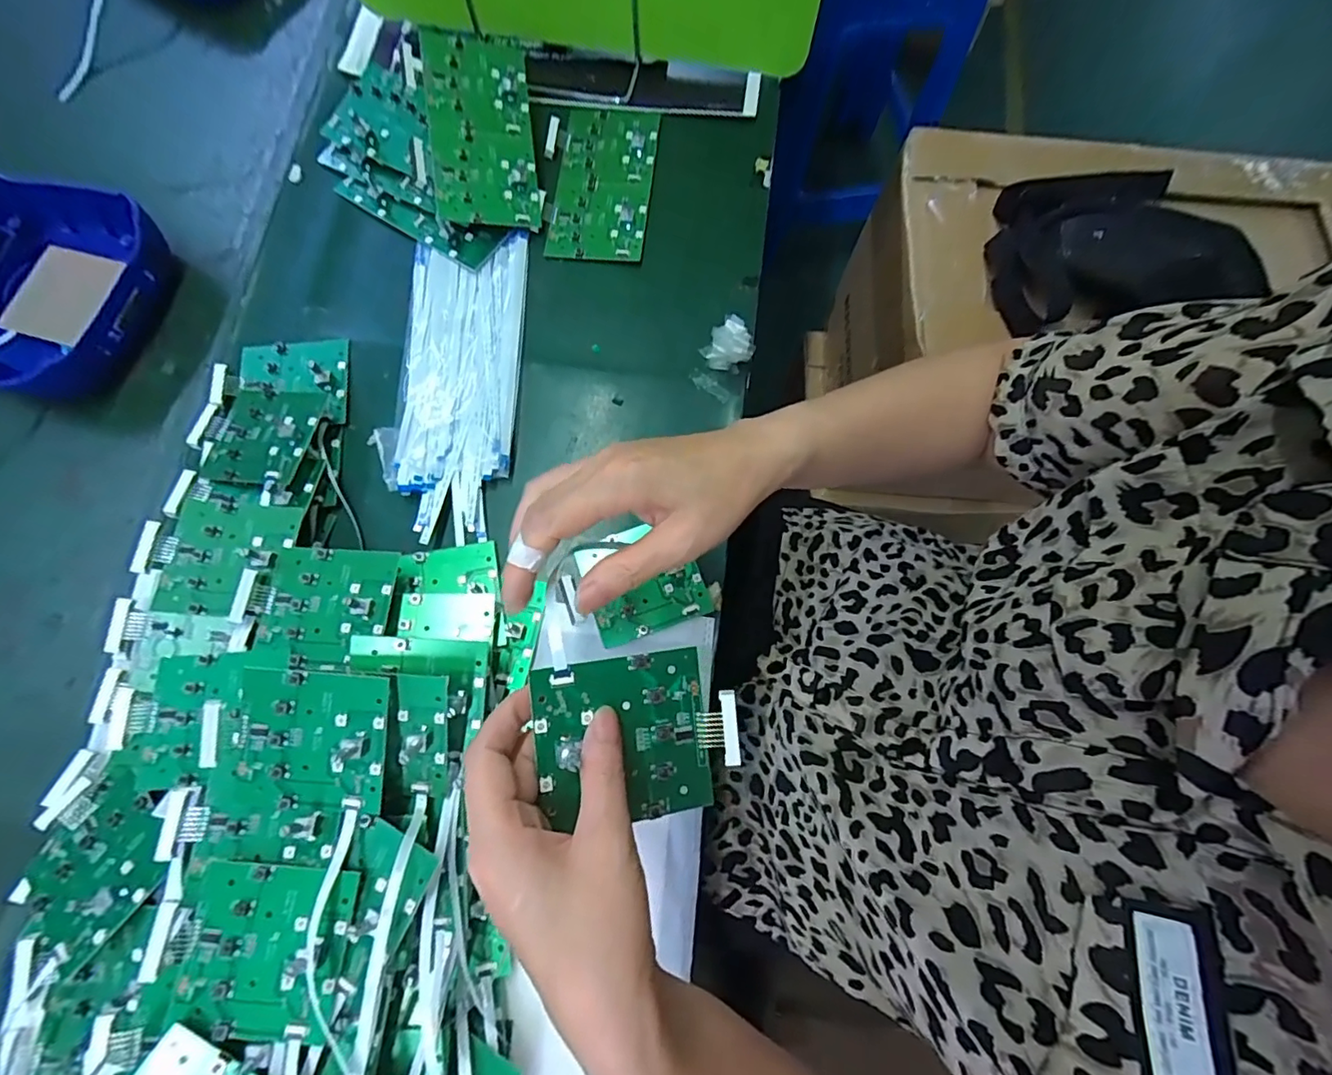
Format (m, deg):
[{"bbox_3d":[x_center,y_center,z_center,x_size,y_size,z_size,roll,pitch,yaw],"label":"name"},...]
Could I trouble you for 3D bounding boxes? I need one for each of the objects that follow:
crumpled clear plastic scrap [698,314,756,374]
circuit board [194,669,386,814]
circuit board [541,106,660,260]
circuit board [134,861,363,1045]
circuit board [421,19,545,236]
[{"bbox_3d":[0.046,-0.141,0.418,0.039,0.047,0.019,9,76,2],"label":"crumpled clear plastic scrap"},{"bbox_3d":[-0.200,0.109,0.305,0.090,0.012,0.070,6,90,-1],"label":"circuit board"},{"bbox_3d":[-0.058,-0.303,0.474,0.092,0.012,0.153,6,75,2],"label":"circuit board"},{"bbox_3d":[-0.209,0.206,0.282,0.091,0.012,0.072,4,71,1],"label":"circuit board"},{"bbox_3d":[-0.149,-0.332,0.457,0.080,0.014,0.162,-5,85,-15],"label":"circuit board"}]

